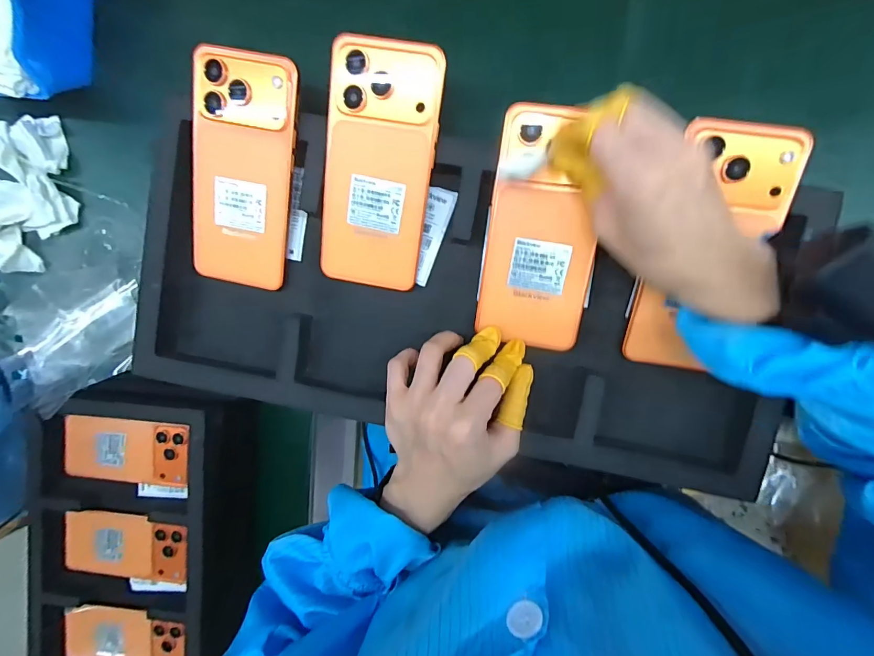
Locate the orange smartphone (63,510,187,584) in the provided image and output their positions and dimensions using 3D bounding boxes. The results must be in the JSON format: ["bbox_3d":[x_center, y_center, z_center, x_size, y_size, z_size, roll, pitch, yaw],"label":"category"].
[{"bbox_3d":[-0.359,0.257,0.472,0.138,0.012,0.081,2,94,1],"label":"orange smartphone"}]

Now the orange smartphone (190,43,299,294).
[{"bbox_3d":[-0.147,-0.114,0.304,0.076,0.010,0.162,13,108,6],"label":"orange smartphone"}]

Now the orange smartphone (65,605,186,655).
[{"bbox_3d":[-0.360,0.365,0.471,0.135,0.011,0.073,4,91,0],"label":"orange smartphone"}]

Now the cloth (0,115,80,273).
[{"bbox_3d":[-0.356,-0.115,0.348,0.077,0.026,0.131,15,94,4],"label":"cloth"}]

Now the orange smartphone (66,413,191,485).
[{"bbox_3d":[-0.356,0.144,0.468,0.151,0.017,0.075,5,93,5],"label":"orange smartphone"}]

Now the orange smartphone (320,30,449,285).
[{"bbox_3d":[-0.043,-0.111,0.292,0.076,0.007,0.162,13,111,6],"label":"orange smartphone"}]

